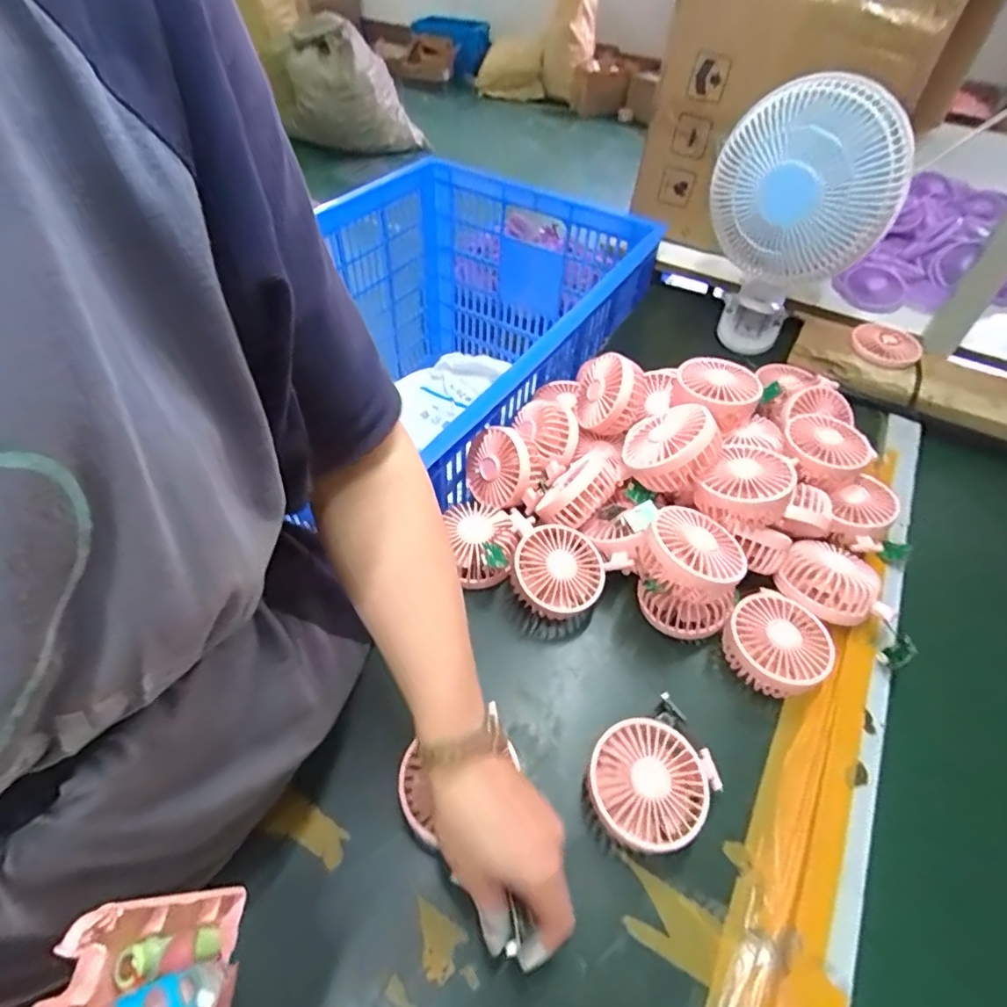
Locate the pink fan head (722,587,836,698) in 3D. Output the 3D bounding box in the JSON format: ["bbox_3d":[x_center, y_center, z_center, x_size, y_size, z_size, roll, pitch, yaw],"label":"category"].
[{"bbox_3d":[0.248,0.126,0.511,0.080,0.044,0.094,-5,50,-8],"label":"pink fan head"}]

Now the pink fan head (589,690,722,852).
[{"bbox_3d":[0.117,0.218,0.435,0.108,0.051,0.089,-19,53,-18],"label":"pink fan head"}]

